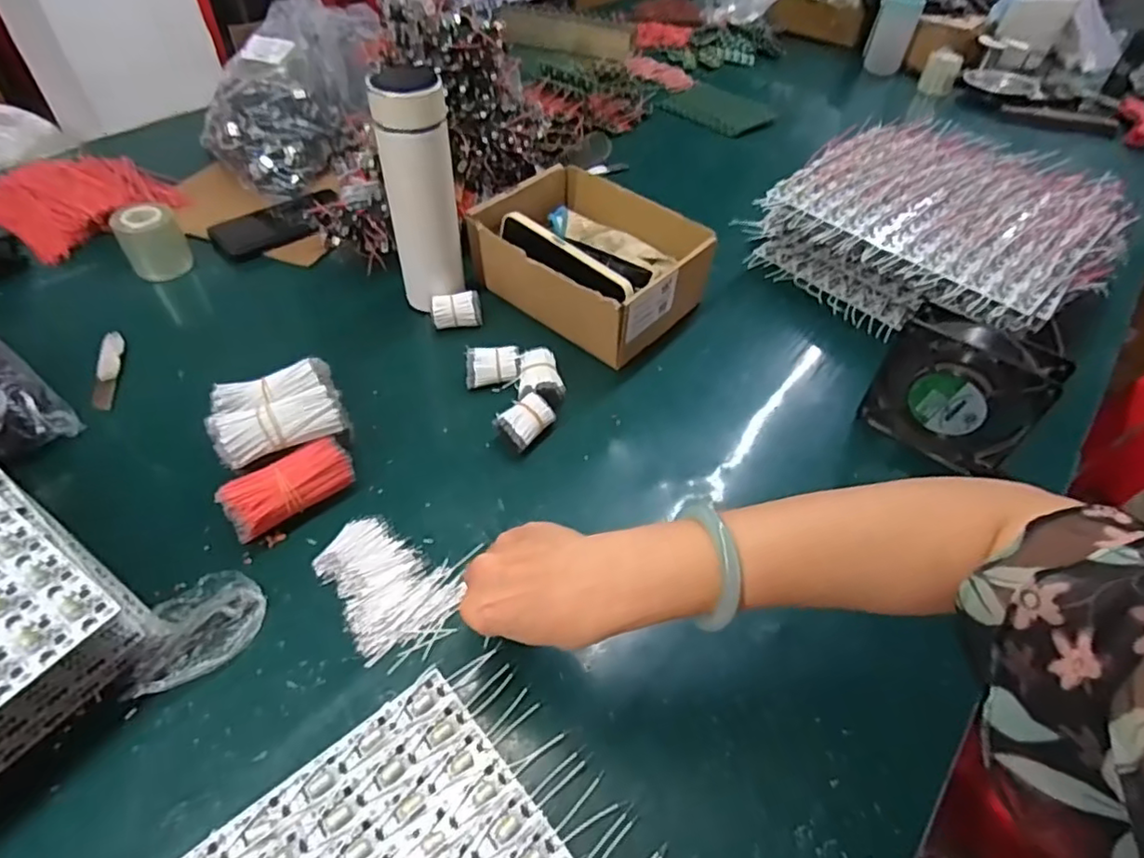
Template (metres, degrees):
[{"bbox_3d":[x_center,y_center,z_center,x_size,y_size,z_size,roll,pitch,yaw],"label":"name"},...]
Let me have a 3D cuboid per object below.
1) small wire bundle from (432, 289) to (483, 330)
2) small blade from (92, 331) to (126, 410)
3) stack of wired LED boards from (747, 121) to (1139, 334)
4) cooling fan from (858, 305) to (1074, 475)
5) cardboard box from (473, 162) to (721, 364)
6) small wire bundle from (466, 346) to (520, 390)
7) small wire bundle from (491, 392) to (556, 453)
[{"bbox_3d":[-0.116,-0.121,0.630,0.052,0.029,0.027,-17,51,-19],"label":"small wire bundle"},{"bbox_3d":[-0.430,-0.055,0.571,0.017,0.009,0.109,-12,50,-15],"label":"small blade"},{"bbox_3d":[0.429,-0.236,0.725,0.345,0.100,0.319,-32,57,-29],"label":"stack of wired LED boards"},{"bbox_3d":[0.320,-0.027,0.524,0.116,0.121,0.041,31,53,22],"label":"cooling fan"},{"bbox_3d":[0.019,-0.183,0.650,0.209,0.087,0.162,35,54,25],"label":"cardboard box"},{"bbox_3d":[-0.075,-0.058,0.584,0.049,0.028,0.029,-7,49,-11],"label":"small wire bundle"},{"bbox_3d":[-0.041,-0.005,0.538,0.034,0.027,0.047,33,53,23],"label":"small wire bundle"}]

